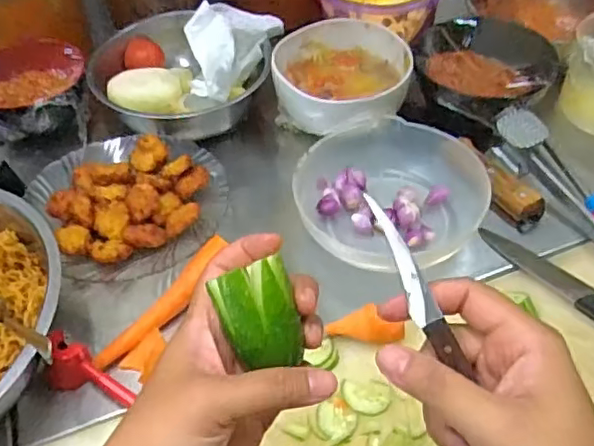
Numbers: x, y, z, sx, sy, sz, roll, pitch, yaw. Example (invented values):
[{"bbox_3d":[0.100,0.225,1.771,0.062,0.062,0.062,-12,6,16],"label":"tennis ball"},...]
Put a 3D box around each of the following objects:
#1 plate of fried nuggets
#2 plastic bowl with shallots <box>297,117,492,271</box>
[{"bbox_3d":[-0.159,-0.024,0.596,0.165,0.037,0.174,-1,48,1],"label":"plate of fried nuggets"},{"bbox_3d":[0.079,-0.026,0.596,0.183,0.068,0.163,36,59,28],"label":"plastic bowl with shallots"}]

